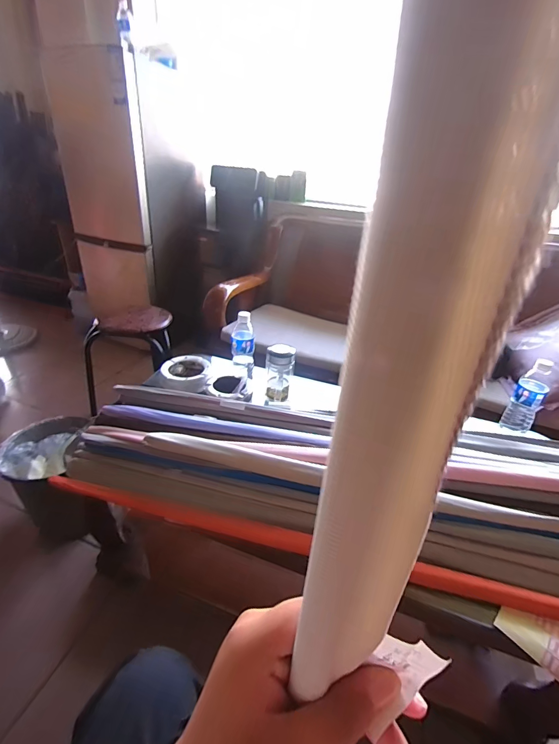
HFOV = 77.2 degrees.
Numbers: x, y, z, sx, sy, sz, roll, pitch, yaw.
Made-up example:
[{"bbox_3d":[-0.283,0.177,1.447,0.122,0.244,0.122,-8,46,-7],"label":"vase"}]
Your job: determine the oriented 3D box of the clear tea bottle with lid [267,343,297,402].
[{"bbox_3d":[0.000,0.012,0.933,0.073,0.149,0.084,6,31,2],"label":"clear tea bottle with lid"}]

